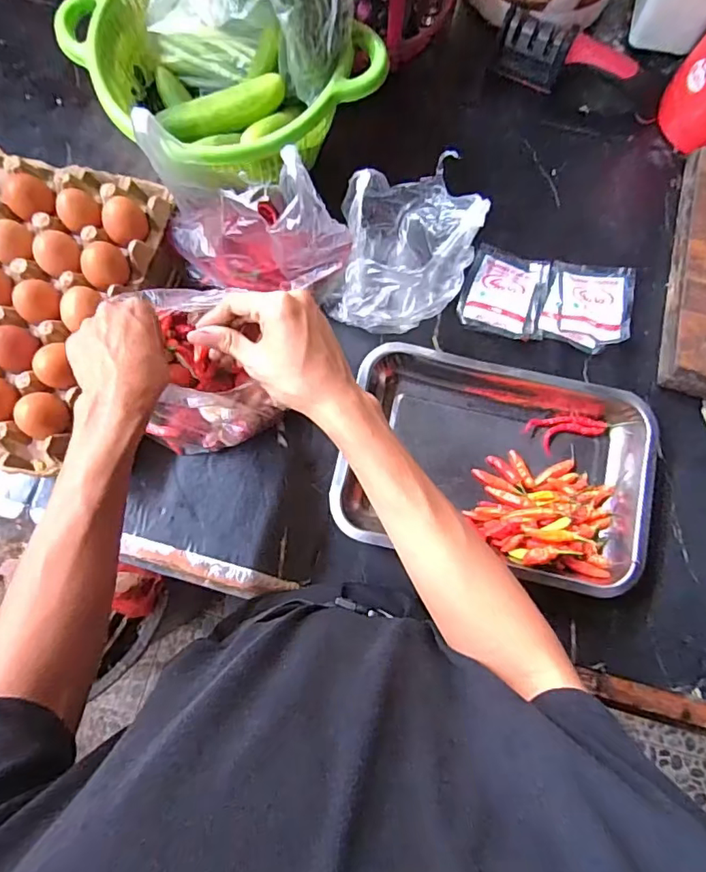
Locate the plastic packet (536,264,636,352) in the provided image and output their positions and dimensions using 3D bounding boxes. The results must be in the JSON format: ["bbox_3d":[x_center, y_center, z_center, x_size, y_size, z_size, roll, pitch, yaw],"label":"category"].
[{"bbox_3d":[0.257,-0.144,0.583,0.094,0.020,0.098,12,78,2],"label":"plastic packet"}]

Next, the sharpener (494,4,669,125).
[{"bbox_3d":[0.272,-0.438,0.629,0.202,0.059,0.052,16,78,3],"label":"sharpener"}]

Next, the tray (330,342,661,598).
[{"bbox_3d":[0.145,0.025,0.535,0.298,0.044,0.210,13,78,2],"label":"tray"}]

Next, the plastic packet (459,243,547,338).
[{"bbox_3d":[0.167,-0.157,0.588,0.088,0.019,0.096,14,78,2],"label":"plastic packet"}]

